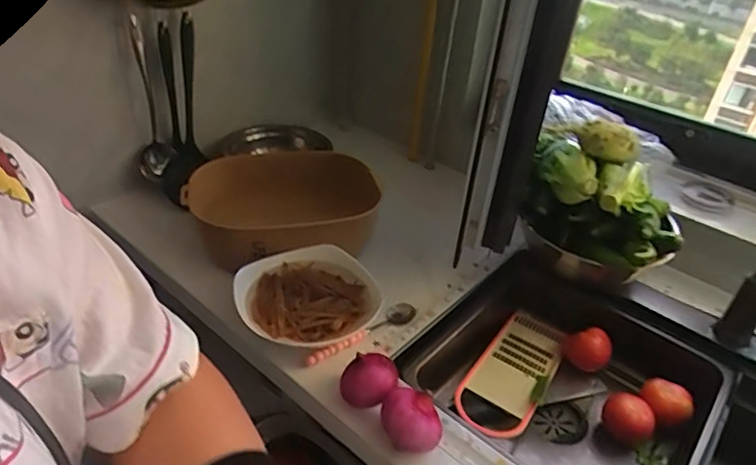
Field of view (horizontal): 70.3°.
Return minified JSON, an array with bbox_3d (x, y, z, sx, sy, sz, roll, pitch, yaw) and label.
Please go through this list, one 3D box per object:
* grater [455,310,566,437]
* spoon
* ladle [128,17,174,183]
[{"bbox_3d":[0.206,0.208,0.820,0.106,0.018,0.260,19,29,25],"label":"grater"},{"bbox_3d":[-0.023,0.135,0.724,0.168,0.027,0.033,-21,41,-30],"label":"spoon"},{"bbox_3d":[-0.400,-0.220,0.924,0.062,0.253,0.067,-10,36,-17],"label":"ladle"}]

